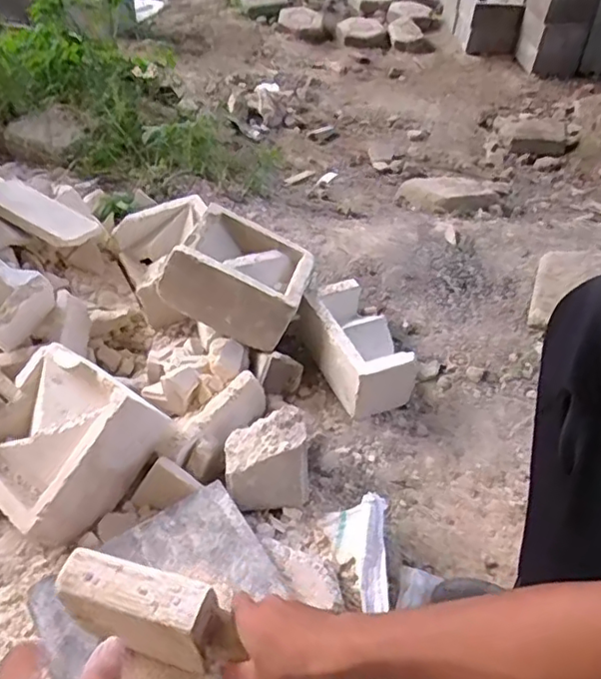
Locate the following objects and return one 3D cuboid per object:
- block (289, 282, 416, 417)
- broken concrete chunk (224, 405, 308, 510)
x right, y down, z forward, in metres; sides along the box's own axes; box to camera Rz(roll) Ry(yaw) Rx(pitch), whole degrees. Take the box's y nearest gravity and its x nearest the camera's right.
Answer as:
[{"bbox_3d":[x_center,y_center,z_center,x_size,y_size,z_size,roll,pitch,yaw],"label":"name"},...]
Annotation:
[{"bbox_3d":[0.091,-0.001,0.965,0.126,0.091,0.216,-19,48,-19],"label":"block"},{"bbox_3d":[-0.044,0.162,0.809,0.108,0.088,0.105,-6,45,-7],"label":"broken concrete chunk"}]

